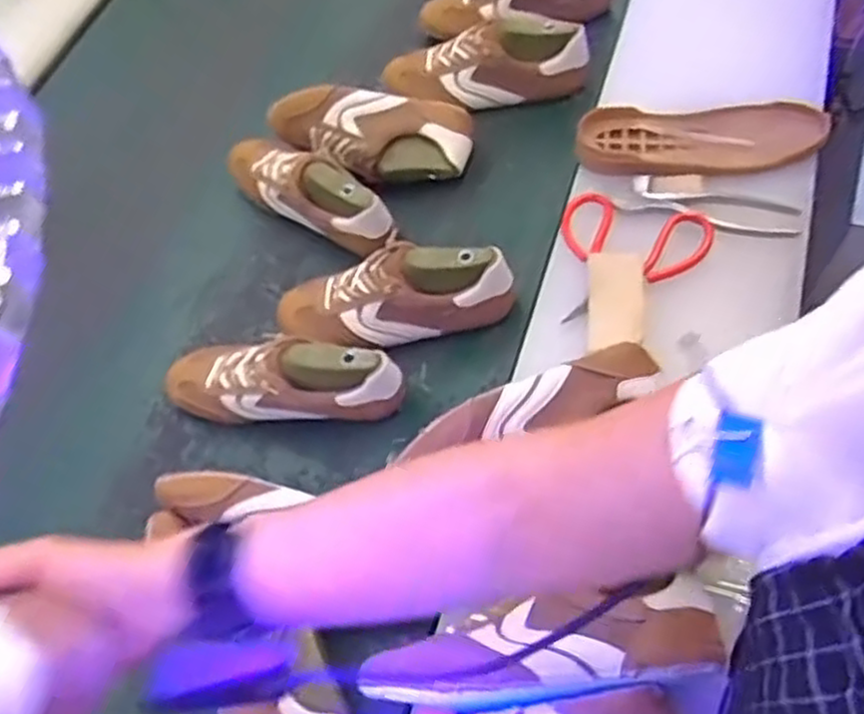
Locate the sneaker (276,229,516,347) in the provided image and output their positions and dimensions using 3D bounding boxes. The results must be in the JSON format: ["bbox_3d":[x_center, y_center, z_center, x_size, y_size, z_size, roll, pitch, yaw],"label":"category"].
[{"bbox_3d":[-0.046,-0.071,0.797,0.256,0.107,0.084,1,61,3],"label":"sneaker"}]

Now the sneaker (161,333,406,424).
[{"bbox_3d":[-0.160,0.025,0.783,0.264,0.090,0.087,-1,60,16],"label":"sneaker"}]

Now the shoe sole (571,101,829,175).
[{"bbox_3d":[0.285,-0.235,0.804,0.250,0.039,0.091,-1,58,10],"label":"shoe sole"}]

